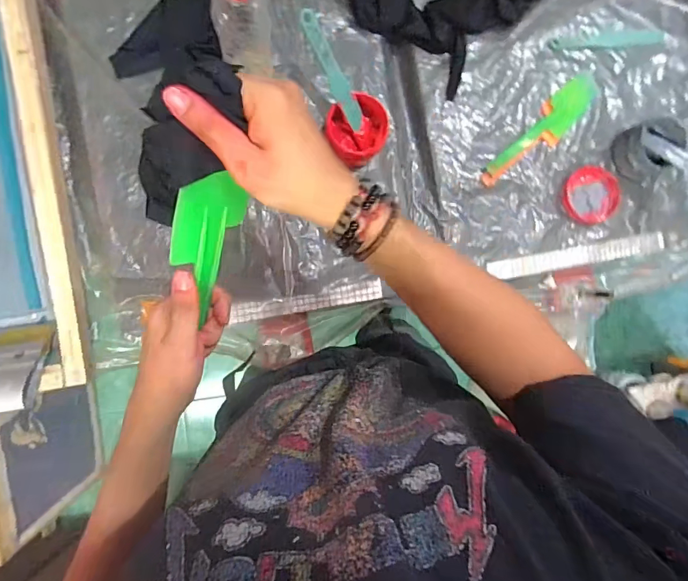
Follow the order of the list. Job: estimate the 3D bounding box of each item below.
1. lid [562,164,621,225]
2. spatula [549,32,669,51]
[{"bbox_3d":[0.412,-0.159,0.705,0.093,0.011,0.092,0,90,-8],"label":"lid"},{"bbox_3d":[0.444,-0.419,0.709,0.215,0.005,0.027,-7,91,-8],"label":"spatula"}]

